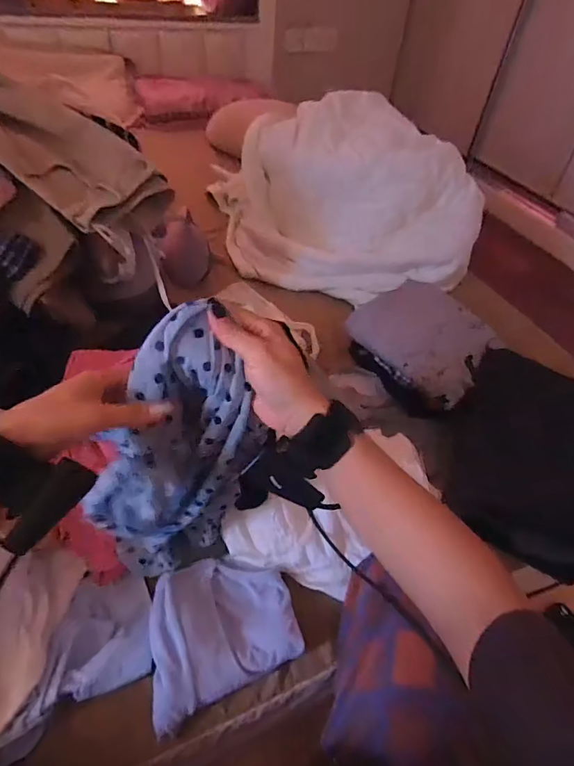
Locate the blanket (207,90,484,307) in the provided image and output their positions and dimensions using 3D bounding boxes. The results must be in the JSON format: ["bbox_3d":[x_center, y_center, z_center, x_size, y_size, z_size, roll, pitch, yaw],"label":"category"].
[{"bbox_3d":[0.136,-0.477,1.137,0.539,0.284,0.573,4,46,-4],"label":"blanket"}]

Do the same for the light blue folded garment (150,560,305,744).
[{"bbox_3d":[-0.075,0.296,0.547,0.170,0.032,0.160,-7,48,-13],"label":"light blue folded garment"}]

